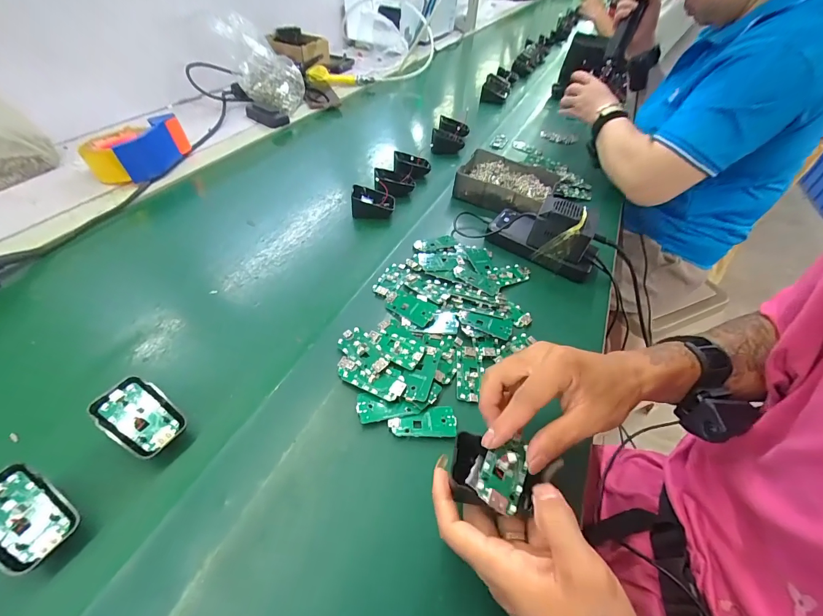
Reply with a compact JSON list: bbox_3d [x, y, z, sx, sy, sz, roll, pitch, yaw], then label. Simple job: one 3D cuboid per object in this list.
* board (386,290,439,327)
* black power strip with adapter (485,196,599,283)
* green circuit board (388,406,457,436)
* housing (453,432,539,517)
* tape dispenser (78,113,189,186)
[{"bbox_3d":[-0.003,-0.002,0.436,0.065,0.005,0.032,25,62,29],"label":"board"},{"bbox_3d":[0.192,-0.115,0.520,0.153,0.075,0.075,31,51,22],"label":"black power strip with adapter"},{"bbox_3d":[0.011,0.107,0.347,0.063,0.006,0.030,1,46,-4],"label":"green circuit board"},{"bbox_3d":[0.059,0.117,0.262,0.059,0.016,0.054,6,45,1],"label":"housing"},{"bbox_3d":[-0.460,-0.264,0.612,0.105,0.071,0.135,11,46,6],"label":"tape dispenser"}]

